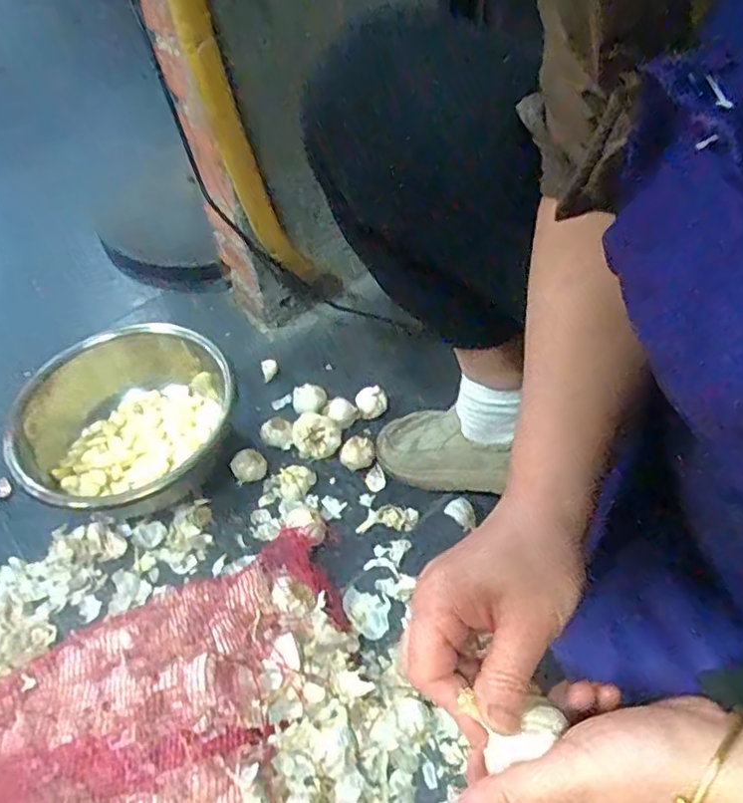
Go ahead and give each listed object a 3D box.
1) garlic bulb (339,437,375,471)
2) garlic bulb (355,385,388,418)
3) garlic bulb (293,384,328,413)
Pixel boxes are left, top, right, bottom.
[{"bbox_3d":[-0.017,0.068,0.755,0.042,0.036,0.033,-2,52,2],"label":"garlic bulb"},{"bbox_3d":[0.000,0.001,0.798,0.041,0.032,0.030,-5,52,0],"label":"garlic bulb"},{"bbox_3d":[-0.082,0.003,0.805,0.046,0.036,0.044,-2,52,2],"label":"garlic bulb"}]

